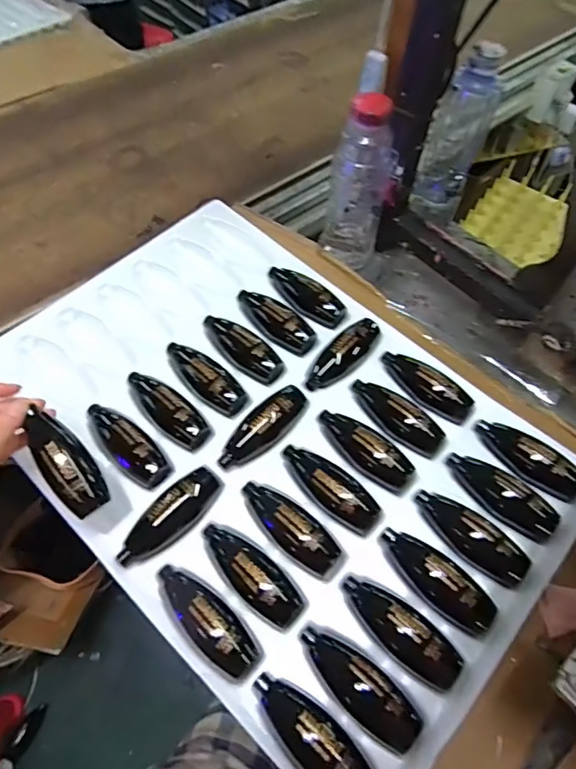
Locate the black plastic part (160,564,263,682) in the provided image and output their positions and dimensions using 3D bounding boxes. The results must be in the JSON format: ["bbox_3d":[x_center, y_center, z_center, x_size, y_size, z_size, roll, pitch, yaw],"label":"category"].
[{"bbox_3d":[-0.066,0.183,0.396,0.040,0.023,0.103,-39,68,-21],"label":"black plastic part"}]

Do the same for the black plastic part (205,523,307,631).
[{"bbox_3d":[-0.030,0.152,0.415,0.103,0.026,0.040,39,66,19],"label":"black plastic part"}]

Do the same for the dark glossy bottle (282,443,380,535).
[{"bbox_3d":[0.038,0.087,0.450,0.103,0.022,0.038,40,66,19],"label":"dark glossy bottle"}]

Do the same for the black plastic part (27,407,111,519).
[{"bbox_3d":[-0.180,0.065,0.407,0.035,0.024,0.088,-32,85,-19],"label":"black plastic part"}]

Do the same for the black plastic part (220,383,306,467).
[{"bbox_3d":[-0.023,0.038,0.480,0.043,0.020,0.102,39,66,19],"label":"black plastic part"}]

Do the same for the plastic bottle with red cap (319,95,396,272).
[{"bbox_3d":[0.079,-0.221,0.572,0.067,0.192,0.060,9,60,3],"label":"plastic bottle with red cap"}]

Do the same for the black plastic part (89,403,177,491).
[{"bbox_3d":[-0.153,0.054,0.472,0.106,0.028,0.038,40,66,19],"label":"black plastic part"}]

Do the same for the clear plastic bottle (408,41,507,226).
[{"bbox_3d":[0.186,-0.273,0.560,0.060,0.183,0.054,18,61,8],"label":"clear plastic bottle"}]

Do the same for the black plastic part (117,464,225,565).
[{"bbox_3d":[-0.101,0.113,0.434,0.039,0.016,0.102,34,64,17],"label":"black plastic part"}]

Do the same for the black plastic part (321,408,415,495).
[{"bbox_3d":[0.073,0.056,0.473,0.101,0.022,0.044,36,65,18],"label":"black plastic part"}]

